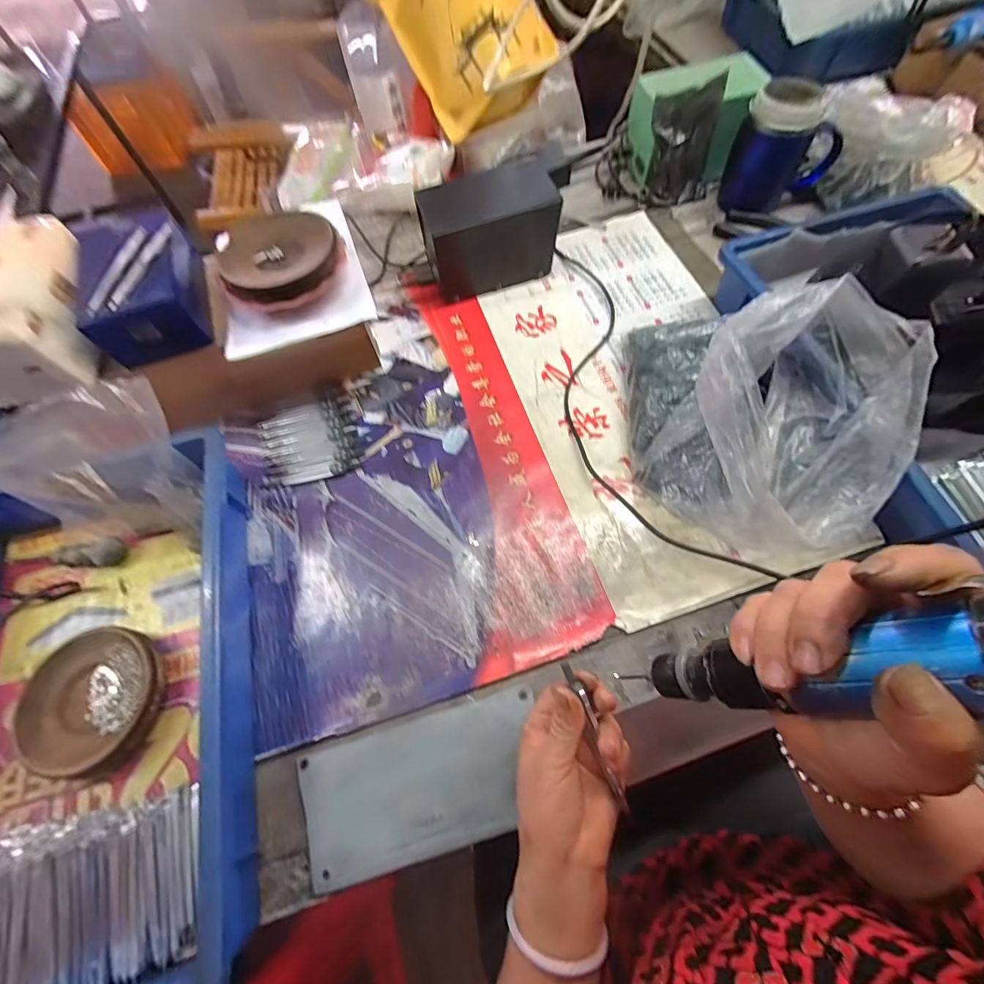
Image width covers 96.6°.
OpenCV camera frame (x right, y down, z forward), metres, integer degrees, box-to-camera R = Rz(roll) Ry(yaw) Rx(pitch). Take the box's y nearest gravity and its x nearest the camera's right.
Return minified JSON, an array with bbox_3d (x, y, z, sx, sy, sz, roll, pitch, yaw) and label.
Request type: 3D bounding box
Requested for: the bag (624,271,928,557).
[{"bbox_3d":[0.251,-0.078,0.419,0.206,0.150,0.268,-7,64,1],"label":"bag"}]

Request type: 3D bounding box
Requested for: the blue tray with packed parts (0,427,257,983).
[{"bbox_3d":[-0.353,0.171,0.373,0.287,0.086,0.434,-16,65,-3],"label":"blue tray with packed parts"}]

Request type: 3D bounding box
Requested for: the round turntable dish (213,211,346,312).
[{"bbox_3d":[-0.226,-0.238,0.464,0.126,0.050,0.115,-2,65,3],"label":"round turntable dish"}]

